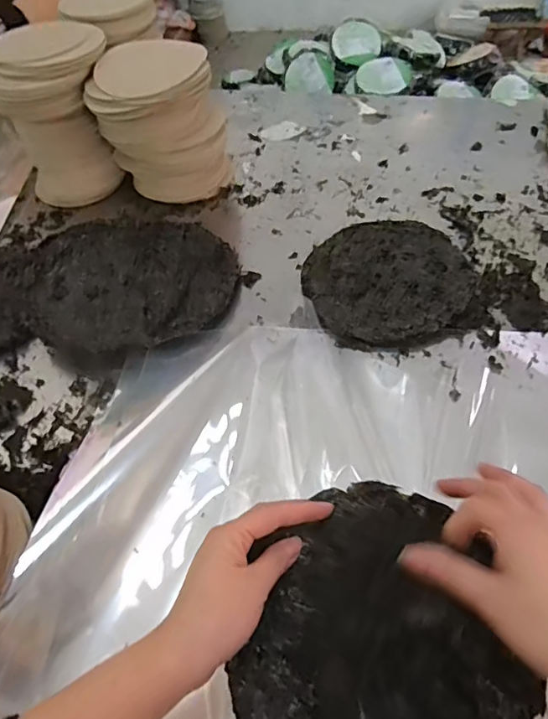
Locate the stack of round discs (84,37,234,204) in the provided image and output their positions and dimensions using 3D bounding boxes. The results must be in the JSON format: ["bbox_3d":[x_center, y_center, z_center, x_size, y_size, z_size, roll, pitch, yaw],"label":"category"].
[{"bbox_3d":[-0.158,-0.326,0.721,0.128,0.199,0.140,34,63,27],"label":"stack of round discs"}]

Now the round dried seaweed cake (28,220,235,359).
[{"bbox_3d":[-0.175,-0.101,0.643,0.249,0.052,0.196,-18,52,-9],"label":"round dried seaweed cake"}]

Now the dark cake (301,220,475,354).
[{"bbox_3d":[0.136,-0.098,0.622,0.191,0.021,0.198,-3,53,4],"label":"dark cake"}]

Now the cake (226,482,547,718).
[{"bbox_3d":[0.070,0.182,0.323,0.184,0.038,0.183,-3,51,3],"label":"cake"}]

